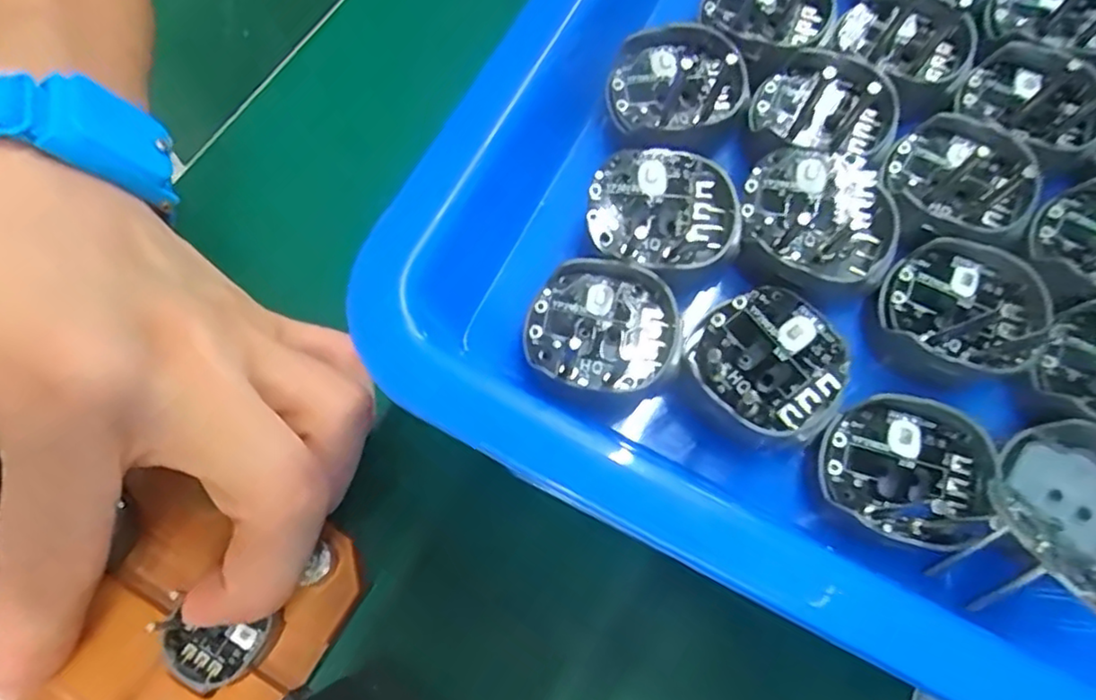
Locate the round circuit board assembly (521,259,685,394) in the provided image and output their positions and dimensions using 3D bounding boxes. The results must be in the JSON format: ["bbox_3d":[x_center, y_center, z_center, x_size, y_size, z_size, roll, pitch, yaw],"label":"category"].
[{"bbox_3d":[0.010,-0.004,0.118,0.027,0.006,0.023,11,73,1],"label":"round circuit board assembly"}]

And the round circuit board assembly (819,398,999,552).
[{"bbox_3d":[0.062,0.021,0.112,0.027,0.006,0.023,20,73,4],"label":"round circuit board assembly"}]

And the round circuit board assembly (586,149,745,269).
[{"bbox_3d":[0.022,-0.026,0.124,0.028,0.004,0.021,12,89,4],"label":"round circuit board assembly"}]

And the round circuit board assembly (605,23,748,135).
[{"bbox_3d":[0.026,-0.056,0.134,0.027,0.006,0.024,-1,73,-2],"label":"round circuit board assembly"}]

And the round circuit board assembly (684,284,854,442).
[{"bbox_3d":[0.039,0.002,0.115,0.026,0.007,0.021,43,76,11],"label":"round circuit board assembly"}]

